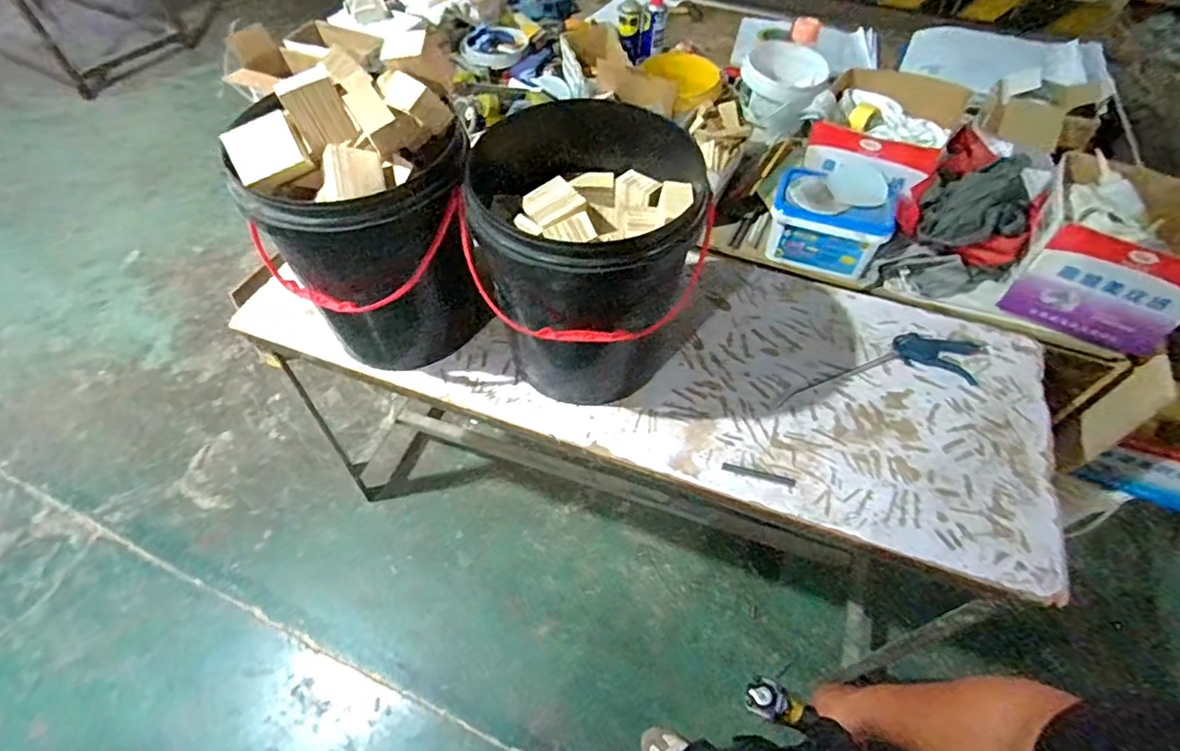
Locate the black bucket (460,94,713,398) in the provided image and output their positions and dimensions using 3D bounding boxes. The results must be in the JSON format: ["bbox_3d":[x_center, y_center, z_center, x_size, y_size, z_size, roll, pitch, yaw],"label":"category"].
[{"bbox_3d":[0.004,-0.174,0.958,0.376,0.378,0.350,0,55,0],"label":"black bucket"}]

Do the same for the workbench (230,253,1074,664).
[{"bbox_3d":[0.079,0.188,1.471,1.464,0.912,0.565,17,57,11],"label":"workbench"}]

